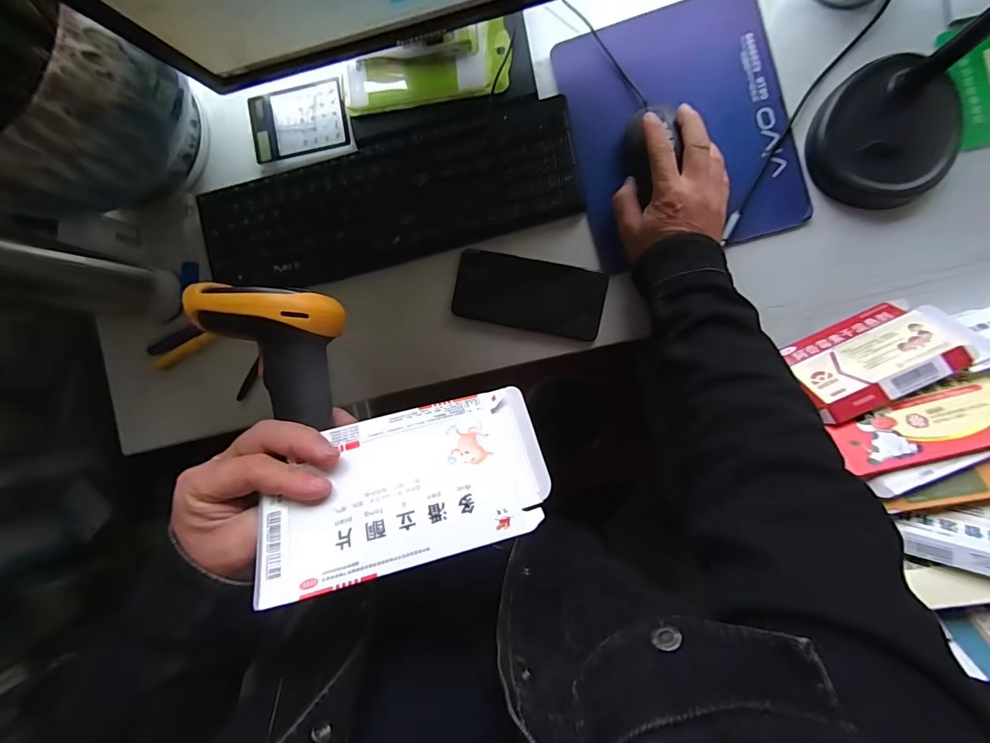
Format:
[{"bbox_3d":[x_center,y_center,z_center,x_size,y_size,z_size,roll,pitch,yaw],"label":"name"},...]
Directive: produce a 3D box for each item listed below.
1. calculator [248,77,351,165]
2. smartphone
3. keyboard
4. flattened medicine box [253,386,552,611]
[{"bbox_3d":[-0.222,-0.285,0.495,0.113,0.013,0.079,-7,89,7],"label":"calculator"},{"bbox_3d":[0.036,-0.083,0.473,0.158,0.015,0.074,12,91,7],"label":"smartphone"},{"bbox_3d":[-0.120,-0.185,0.472,0.411,0.020,0.135,-14,88,7],"label":"keyboard"},{"bbox_3d":[-0.052,0.066,0.260,0.162,0.006,0.092,-13,59,-10],"label":"flattened medicine box"}]

